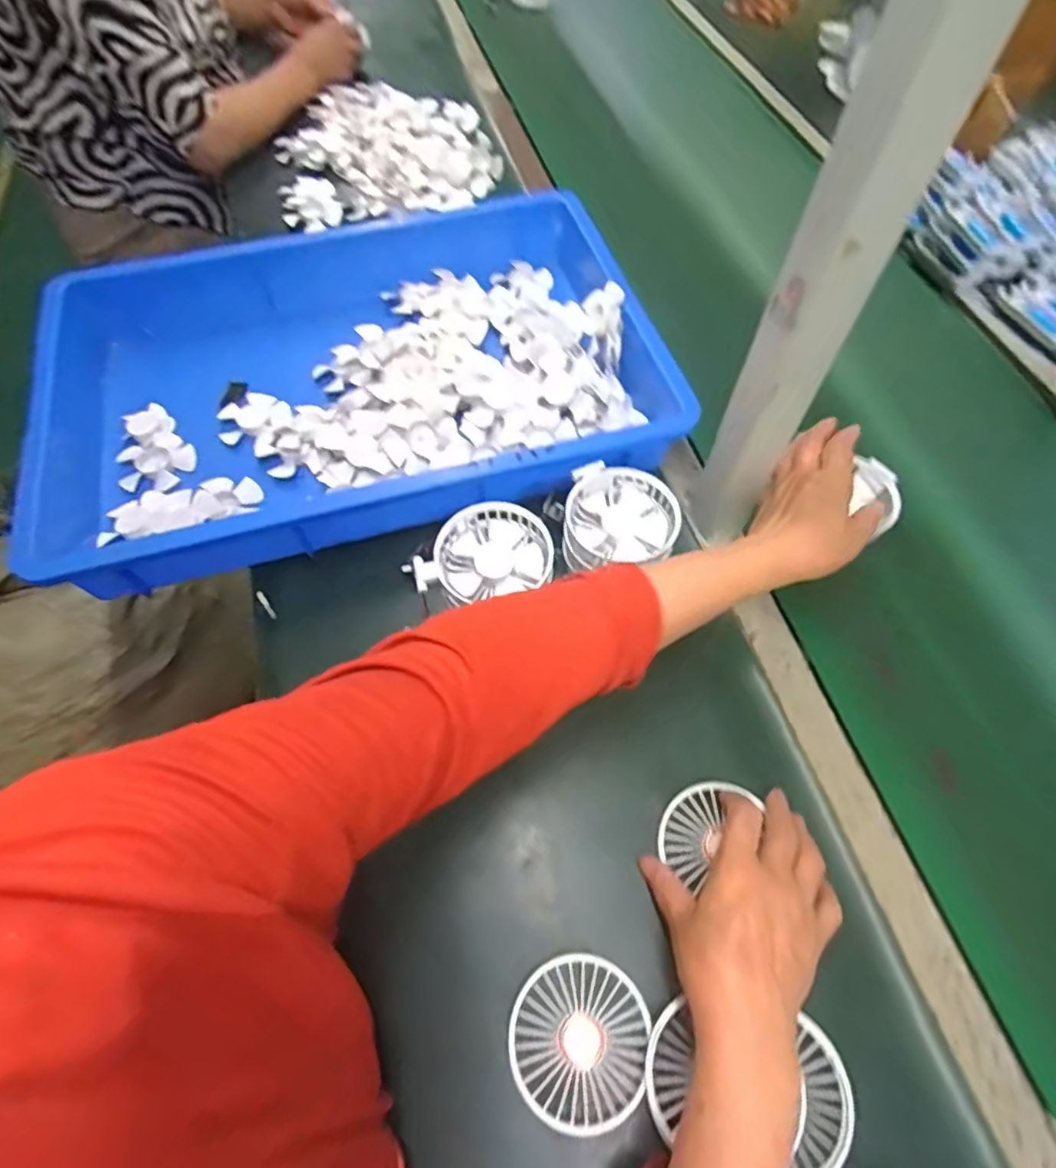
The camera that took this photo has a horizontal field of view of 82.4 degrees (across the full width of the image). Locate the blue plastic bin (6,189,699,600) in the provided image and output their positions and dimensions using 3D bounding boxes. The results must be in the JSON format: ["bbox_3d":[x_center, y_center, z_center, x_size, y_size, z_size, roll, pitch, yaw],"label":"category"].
[{"bbox_3d":[-0.171,-0.214,0.610,0.573,0.089,0.384,-15,62,-10],"label":"blue plastic bin"}]

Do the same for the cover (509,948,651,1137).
[{"bbox_3d":[0.032,0.283,0.376,0.082,0.006,0.087,11,62,6],"label":"cover"}]

